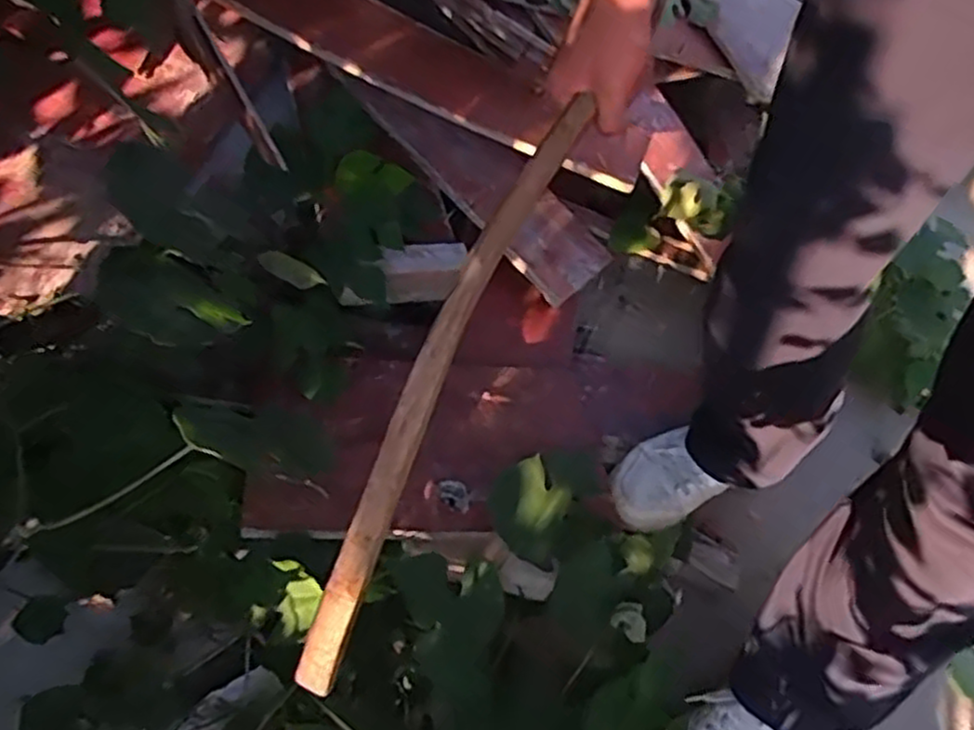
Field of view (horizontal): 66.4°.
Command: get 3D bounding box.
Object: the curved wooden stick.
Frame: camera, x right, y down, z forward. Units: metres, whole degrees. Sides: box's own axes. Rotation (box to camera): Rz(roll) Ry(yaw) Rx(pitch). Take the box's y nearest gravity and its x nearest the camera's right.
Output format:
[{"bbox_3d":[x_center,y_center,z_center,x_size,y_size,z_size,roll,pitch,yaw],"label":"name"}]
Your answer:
[{"bbox_3d":[-0.024,-0.009,0.502,0.034,0.012,0.438,21,70,10],"label":"curved wooden stick"}]

